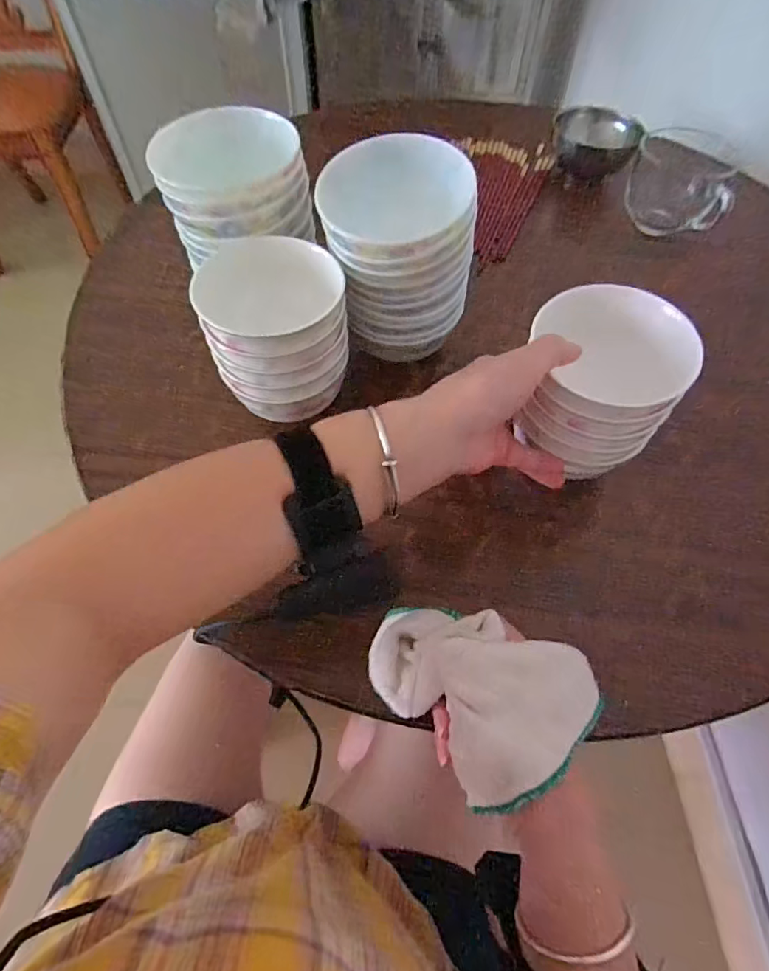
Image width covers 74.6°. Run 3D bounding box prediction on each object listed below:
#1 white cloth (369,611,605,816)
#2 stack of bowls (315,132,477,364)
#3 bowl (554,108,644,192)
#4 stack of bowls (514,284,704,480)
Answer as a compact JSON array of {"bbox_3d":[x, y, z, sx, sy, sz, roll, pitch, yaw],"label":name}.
[{"bbox_3d":[0.052,0.122,0.287,0.129,0.065,0.087,17,60,8],"label":"white cloth"},{"bbox_3d":[0.013,-0.181,0.399,0.104,0.124,0.103,-16,61,-11],"label":"stack of bowls"},{"bbox_3d":[0.265,-0.429,0.645,0.100,0.060,0.100,1,59,-1],"label":"bowl"},{"bbox_3d":[0.148,-0.071,0.357,0.104,0.090,0.090,37,65,18],"label":"stack of bowls"}]

